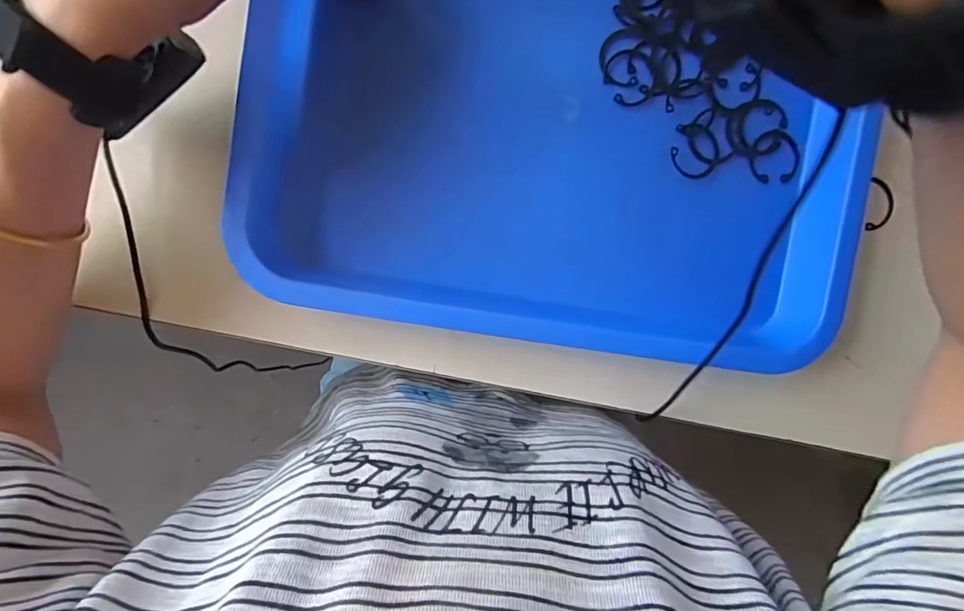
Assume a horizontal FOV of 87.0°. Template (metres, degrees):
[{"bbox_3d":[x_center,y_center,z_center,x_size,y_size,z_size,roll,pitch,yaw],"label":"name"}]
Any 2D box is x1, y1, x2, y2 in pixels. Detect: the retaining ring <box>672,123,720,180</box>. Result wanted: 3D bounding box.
[{"bbox_3d":[0.142,-0.103,0.338,0.034,0.004,0.036,0,95,-5],"label":"retaining ring"}]

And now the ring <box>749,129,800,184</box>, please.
[{"bbox_3d":[0.202,-0.102,0.349,0.036,0.005,0.035,-5,96,-4],"label":"ring"}]

